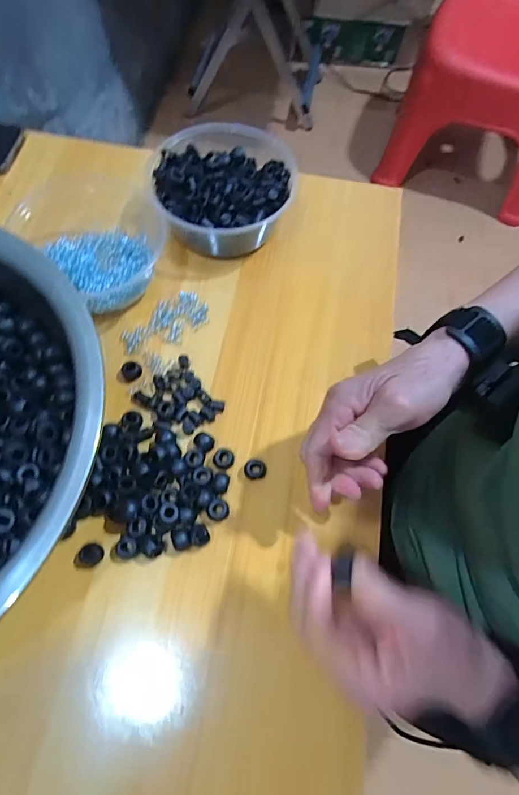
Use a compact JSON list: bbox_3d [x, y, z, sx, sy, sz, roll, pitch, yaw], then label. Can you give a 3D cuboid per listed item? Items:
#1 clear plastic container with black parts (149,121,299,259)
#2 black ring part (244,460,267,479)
[{"bbox_3d":[-0.035,-0.200,0.447,0.134,0.053,0.137,-7,66,-5],"label":"clear plastic container with black parts"},{"bbox_3d":[-0.004,0.058,0.362,0.018,0.007,0.015,-5,66,-4],"label":"black ring part"}]

